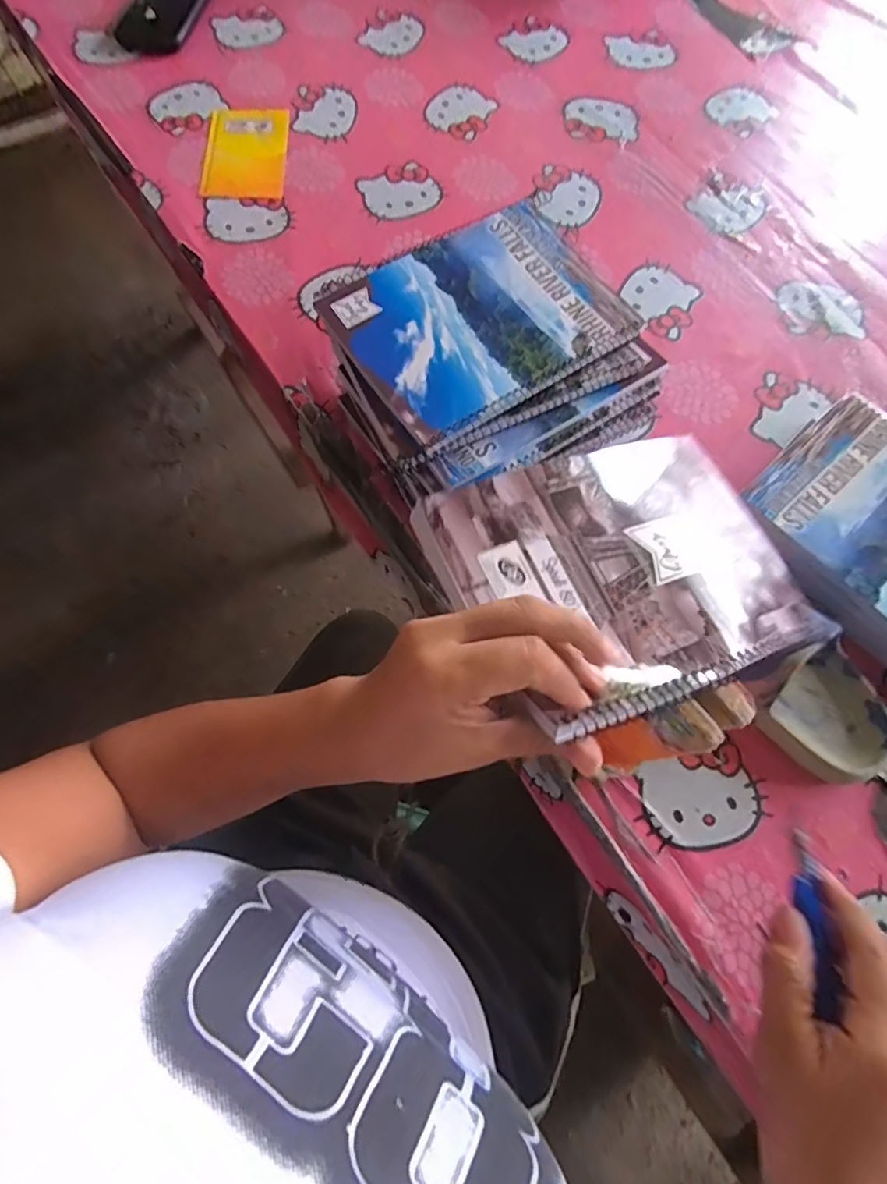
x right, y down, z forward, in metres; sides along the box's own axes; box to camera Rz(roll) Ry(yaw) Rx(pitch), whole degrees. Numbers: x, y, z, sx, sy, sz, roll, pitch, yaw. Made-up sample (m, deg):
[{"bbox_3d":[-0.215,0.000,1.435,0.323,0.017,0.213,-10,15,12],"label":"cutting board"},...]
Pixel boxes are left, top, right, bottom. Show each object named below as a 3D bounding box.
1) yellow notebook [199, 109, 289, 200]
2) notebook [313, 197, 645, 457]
[{"bbox_3d":[-0.202,-0.445,0.563,0.080,0.007,0.129,-1,70,-3],"label":"yellow notebook"},{"bbox_3d":[0.029,-0.204,0.405,0.200,0.010,0.148,-33,75,-13],"label":"notebook"}]

